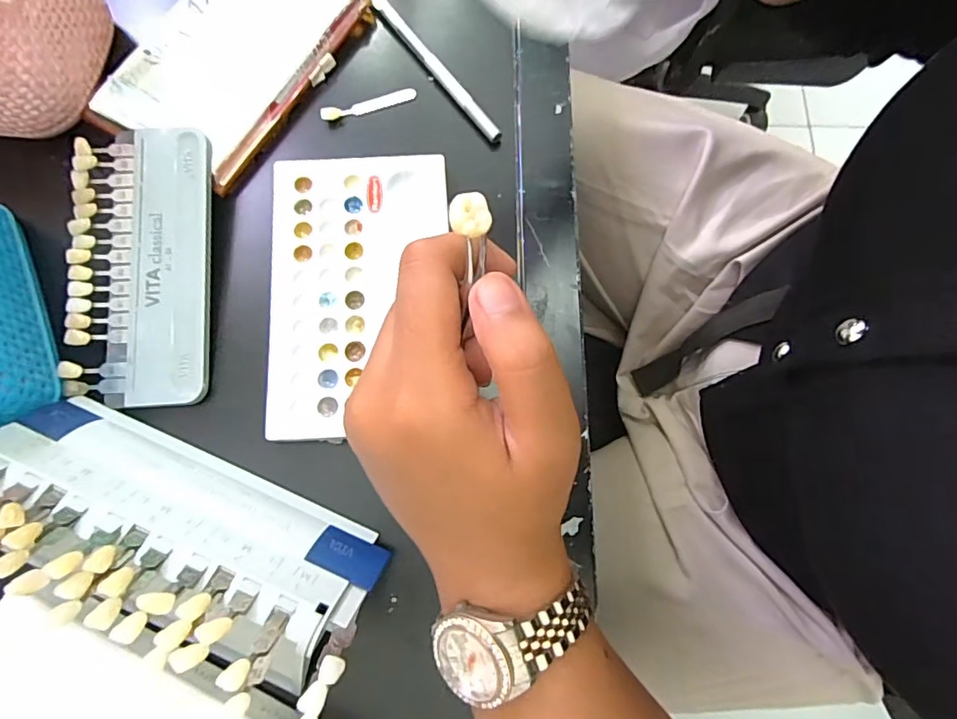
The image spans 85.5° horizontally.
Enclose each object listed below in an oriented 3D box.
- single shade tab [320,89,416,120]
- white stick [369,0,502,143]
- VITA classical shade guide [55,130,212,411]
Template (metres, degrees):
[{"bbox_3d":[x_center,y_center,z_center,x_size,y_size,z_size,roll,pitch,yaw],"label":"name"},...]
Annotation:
[{"bbox_3d":[-0.064,-0.150,0.304,0.056,0.006,0.007,-18,76,-6],"label":"single shade tab"},{"bbox_3d":[-0.029,-0.179,0.308,0.008,0.011,0.130,-38,79,-10],"label":"white stick"},{"bbox_3d":[-0.174,-0.049,0.262,0.067,0.013,0.143,-5,75,-2],"label":"VITA classical shade guide"}]

